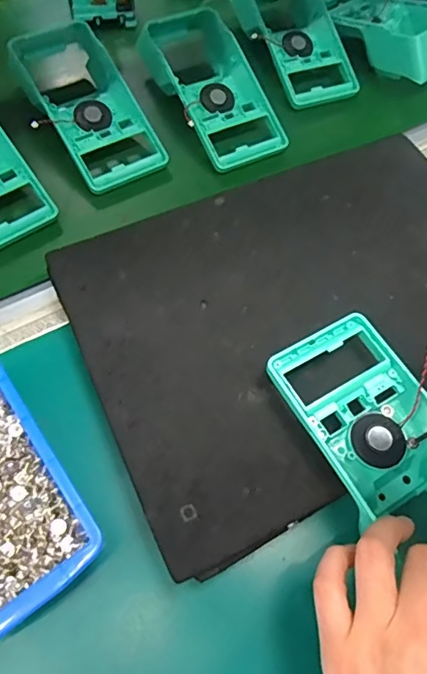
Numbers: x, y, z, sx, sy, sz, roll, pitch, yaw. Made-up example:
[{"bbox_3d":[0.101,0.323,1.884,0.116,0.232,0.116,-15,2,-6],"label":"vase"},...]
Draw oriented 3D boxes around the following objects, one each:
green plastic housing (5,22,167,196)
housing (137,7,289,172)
[{"bbox_3d":[-0.124,-0.224,0.456,0.101,0.050,0.195,-27,77,-12],"label":"green plastic housing"},{"bbox_3d":[-0.006,-0.258,0.474,0.093,0.055,0.204,-25,67,-17],"label":"housing"}]

